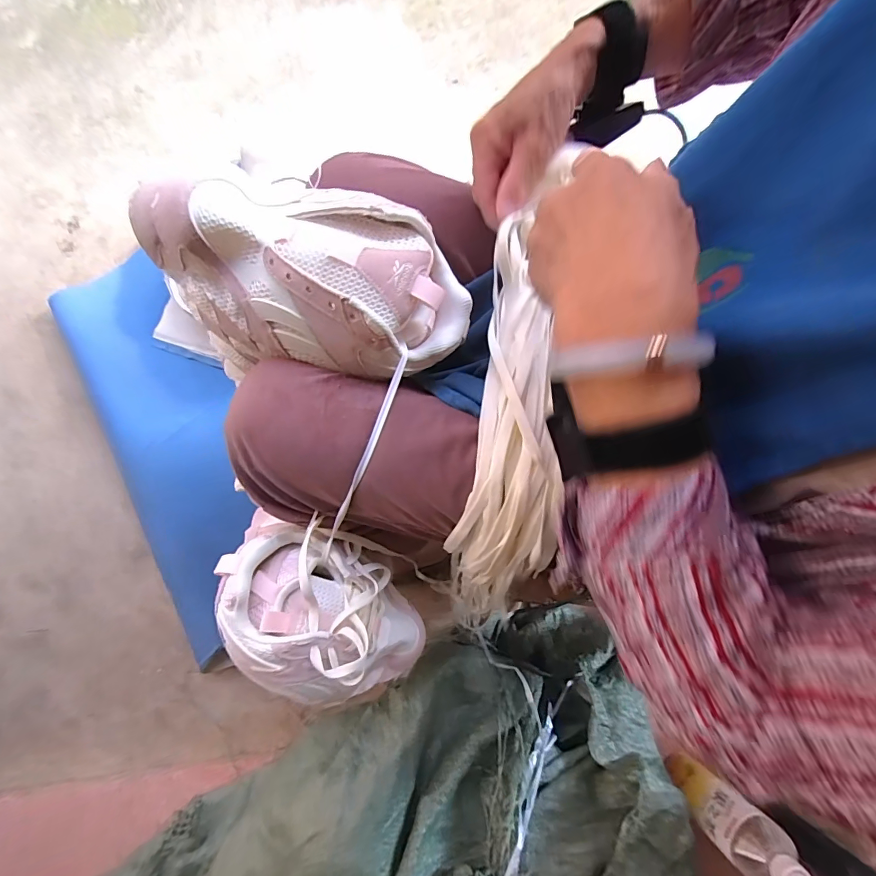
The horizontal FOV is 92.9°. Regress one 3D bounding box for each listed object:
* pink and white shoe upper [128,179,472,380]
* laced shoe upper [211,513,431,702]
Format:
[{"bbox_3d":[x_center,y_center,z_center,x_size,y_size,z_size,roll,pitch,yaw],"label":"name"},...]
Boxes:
[{"bbox_3d":[-0.093,-0.131,0.302,0.240,0.080,0.134,13,77,4],"label":"pink and white shoe upper"},{"bbox_3d":[-0.097,0.166,0.378,0.100,0.110,0.218,-36,120,24],"label":"laced shoe upper"}]

